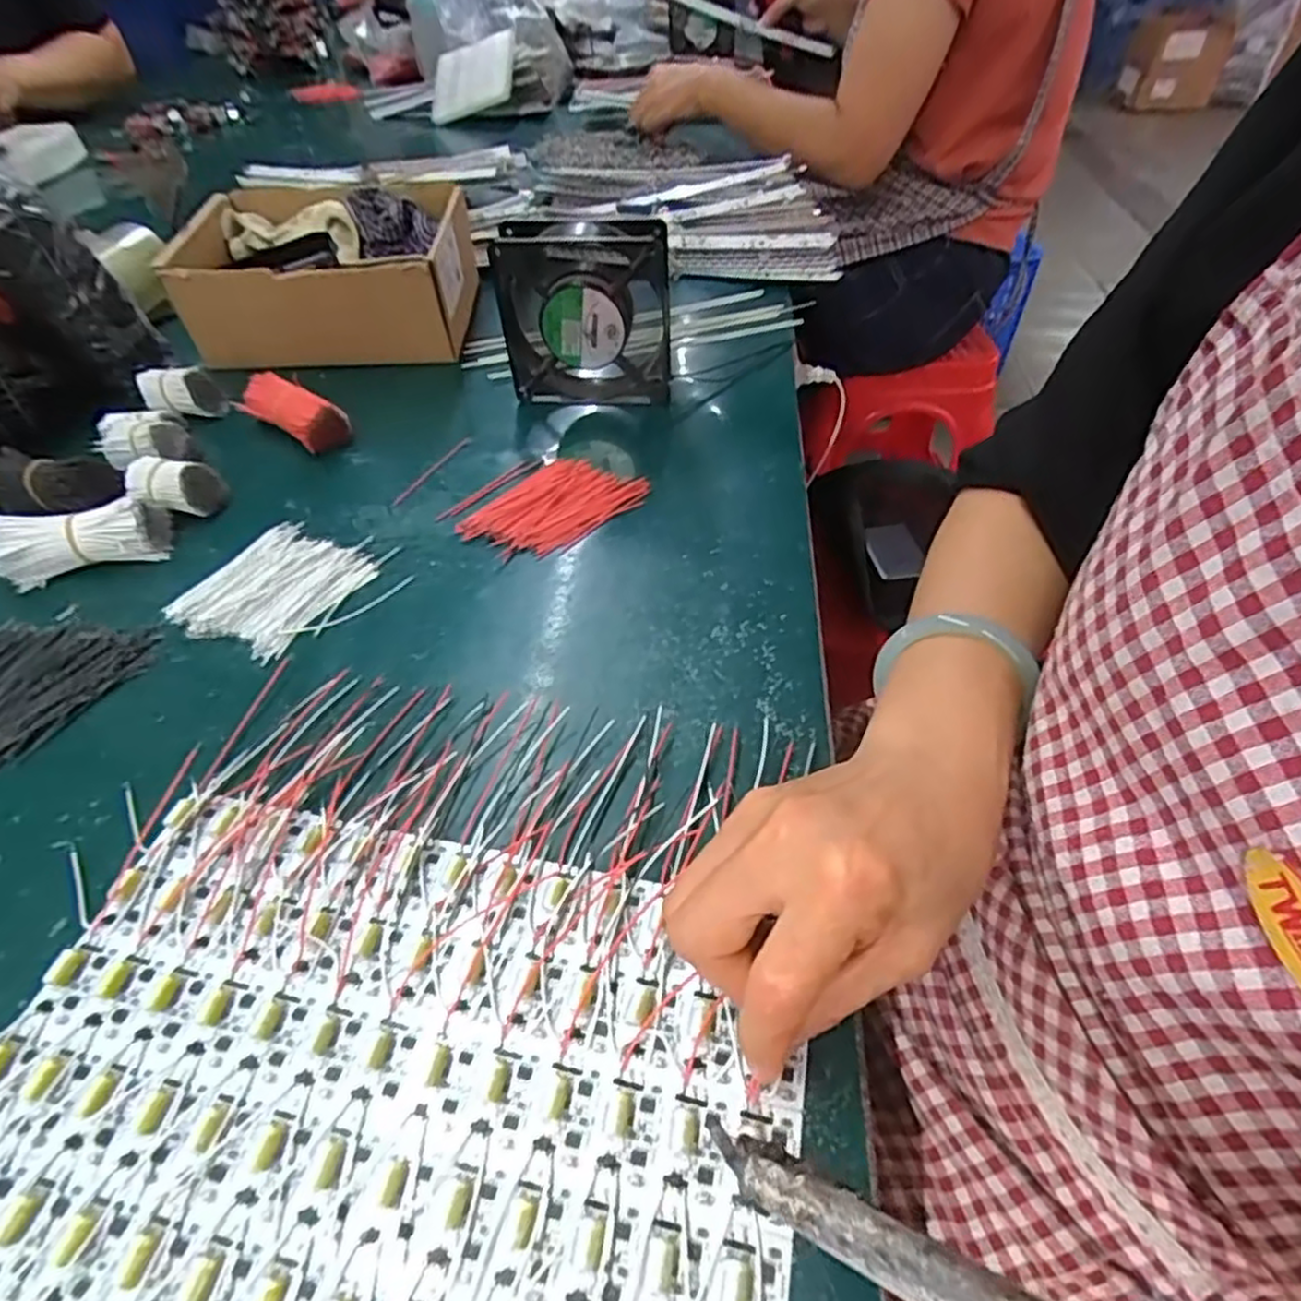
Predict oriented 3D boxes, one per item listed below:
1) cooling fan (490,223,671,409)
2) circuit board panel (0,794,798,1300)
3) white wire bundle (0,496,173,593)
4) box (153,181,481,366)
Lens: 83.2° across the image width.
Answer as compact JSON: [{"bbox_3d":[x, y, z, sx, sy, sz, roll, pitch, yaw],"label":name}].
[{"bbox_3d":[-0.047,-0.240,0.532,0.121,0.121,0.042,-2,47,0],"label":"cooling fan"},{"bbox_3d":[-0.102,0.171,0.236,0.283,0.010,0.240,8,48,9],"label":"circuit board panel"},{"bbox_3d":[-0.349,-0.065,0.443,0.095,0.035,0.034,-18,49,-14],"label":"white wire bundle"},{"bbox_3d":[-0.267,-0.316,0.630,0.207,0.099,0.172,-3,47,-1],"label":"box"}]

